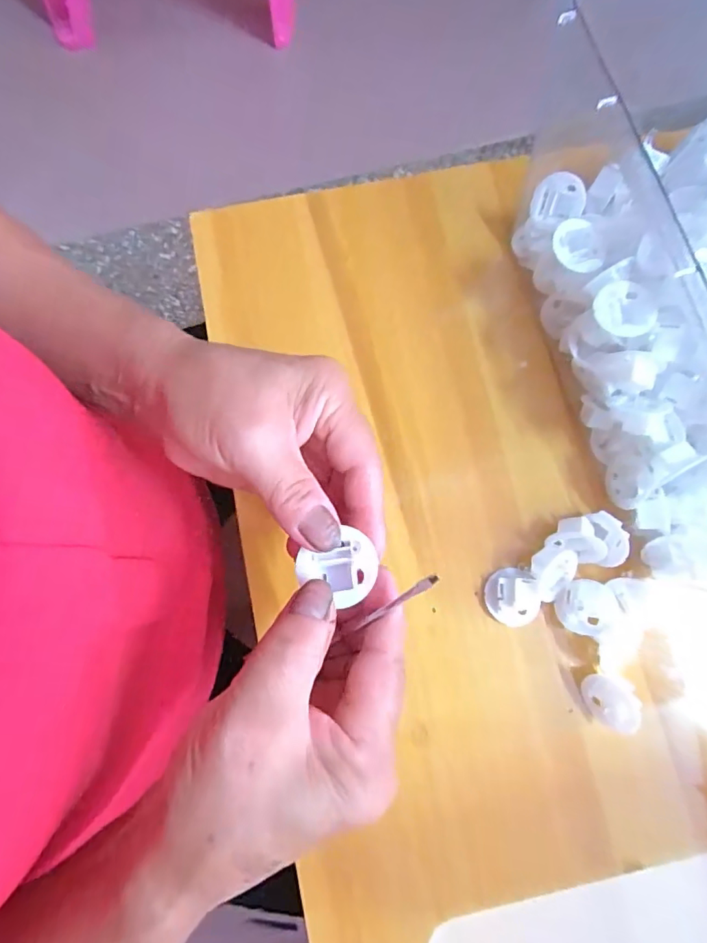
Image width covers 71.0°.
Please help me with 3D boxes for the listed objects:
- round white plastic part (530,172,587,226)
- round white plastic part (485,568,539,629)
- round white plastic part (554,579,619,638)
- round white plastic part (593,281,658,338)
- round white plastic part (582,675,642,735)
[{"bbox_3d":[0.130,-0.172,0.313,0.032,0.029,0.004,8,42,-1],"label":"round white plastic part"},{"bbox_3d":[0.094,0.075,0.292,0.029,0.016,0.033,-9,80,-4],"label":"round white plastic part"},{"bbox_3d":[0.135,0.080,0.291,0.032,0.018,0.030,1,79,-2],"label":"round white plastic part"},{"bbox_3d":[0.149,-0.089,0.272,0.032,0.007,0.027,42,81,6],"label":"round white plastic part"},{"bbox_3d":[0.145,0.130,0.279,0.031,0.010,0.029,2,84,42],"label":"round white plastic part"}]

